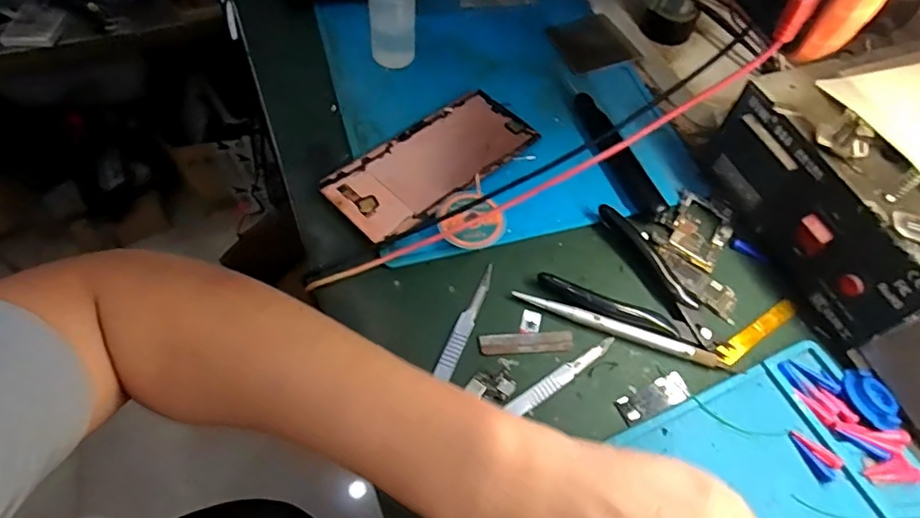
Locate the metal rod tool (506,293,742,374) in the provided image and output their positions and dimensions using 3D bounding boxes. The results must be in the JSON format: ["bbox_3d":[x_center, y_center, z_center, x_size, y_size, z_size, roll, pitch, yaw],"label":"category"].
[{"bbox_3d":[0.100,0.044,0.339,0.136,0.007,0.008,19,58,7],"label":"metal rod tool"}]

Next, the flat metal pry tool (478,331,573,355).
[{"bbox_3d":[0.040,0.050,0.335,0.057,0.004,0.013,-2,58,-5],"label":"flat metal pry tool"}]

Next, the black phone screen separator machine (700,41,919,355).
[{"bbox_3d":[0.314,-0.061,0.355,0.235,0.102,0.157,-15,60,-13],"label":"black phone screen separator machine"}]

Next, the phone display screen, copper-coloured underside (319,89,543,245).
[{"bbox_3d":[-0.018,-0.073,0.402,0.158,0.009,0.071,-37,67,-24],"label":"phone display screen, copper-coloured underside"}]

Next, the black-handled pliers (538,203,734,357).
[{"bbox_3d":[0.119,0.021,0.353,0.112,0.009,0.079,36,62,17],"label":"black-handled pliers"}]

